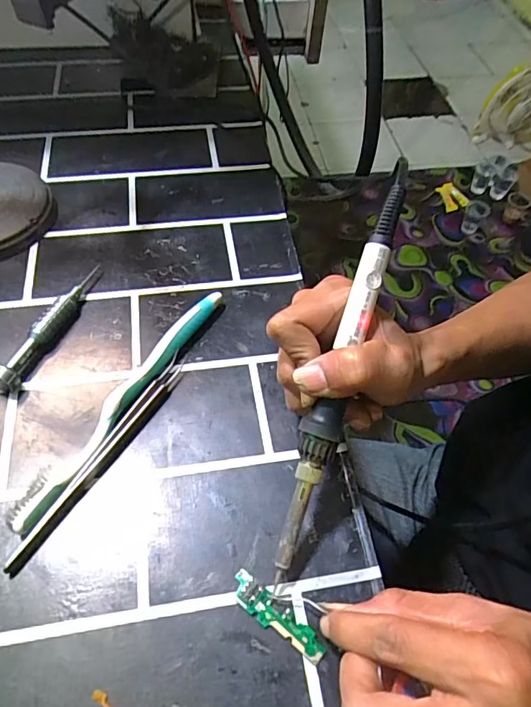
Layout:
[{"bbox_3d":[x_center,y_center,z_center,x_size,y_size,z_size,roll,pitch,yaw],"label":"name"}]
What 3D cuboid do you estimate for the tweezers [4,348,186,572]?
[{"bbox_3d":[-0.089,0.055,0.285,0.010,0.009,0.148,25,57,14],"label":"tweezers"}]

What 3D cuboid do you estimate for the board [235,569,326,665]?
[{"bbox_3d":[0.005,0.128,0.242,0.052,0.004,0.014,35,60,18],"label":"board"}]

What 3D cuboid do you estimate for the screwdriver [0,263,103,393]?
[{"bbox_3d":[-0.140,-0.022,0.333,0.015,0.016,0.113,20,56,11],"label":"screwdriver"}]

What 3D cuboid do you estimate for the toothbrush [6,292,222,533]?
[{"bbox_3d":[-0.084,0.025,0.303,0.020,0.015,0.184,28,58,16],"label":"toothbrush"}]

